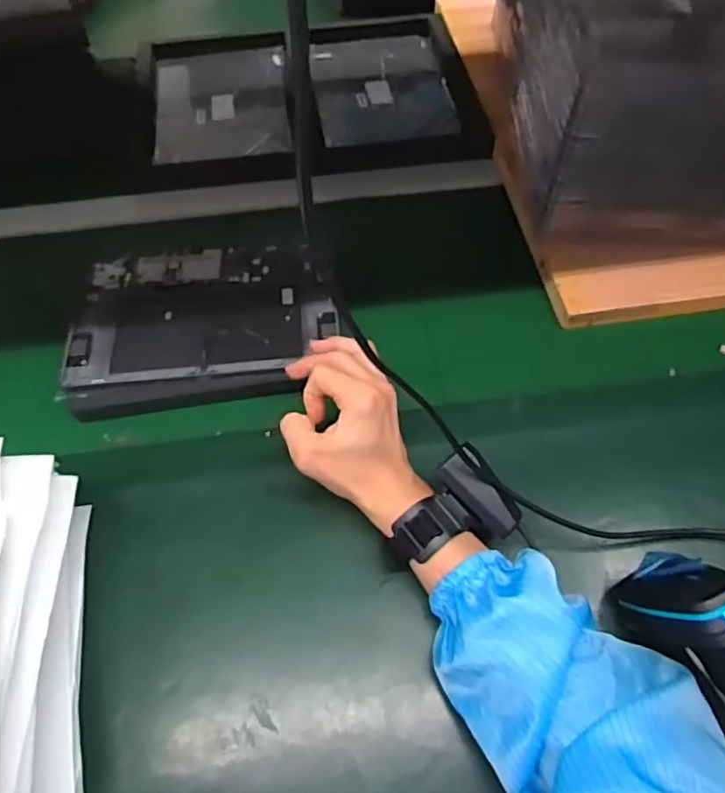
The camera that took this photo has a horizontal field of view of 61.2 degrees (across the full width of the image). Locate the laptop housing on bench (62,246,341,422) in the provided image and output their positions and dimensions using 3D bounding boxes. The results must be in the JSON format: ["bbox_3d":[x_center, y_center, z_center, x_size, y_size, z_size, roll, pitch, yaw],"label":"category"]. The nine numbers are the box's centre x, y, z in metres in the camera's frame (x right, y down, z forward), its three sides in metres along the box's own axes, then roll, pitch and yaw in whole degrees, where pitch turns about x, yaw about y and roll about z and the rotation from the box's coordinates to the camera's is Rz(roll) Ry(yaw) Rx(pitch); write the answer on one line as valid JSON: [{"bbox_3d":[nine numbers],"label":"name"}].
[{"bbox_3d":[-0.153,-0.075,0.594,0.242,0.015,0.184,-7,57,-4],"label":"laptop housing on bench"}]

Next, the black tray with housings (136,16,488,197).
[{"bbox_3d":[-0.075,-0.400,0.807,0.414,0.035,0.326,-9,57,-5],"label":"black tray with housings"}]

